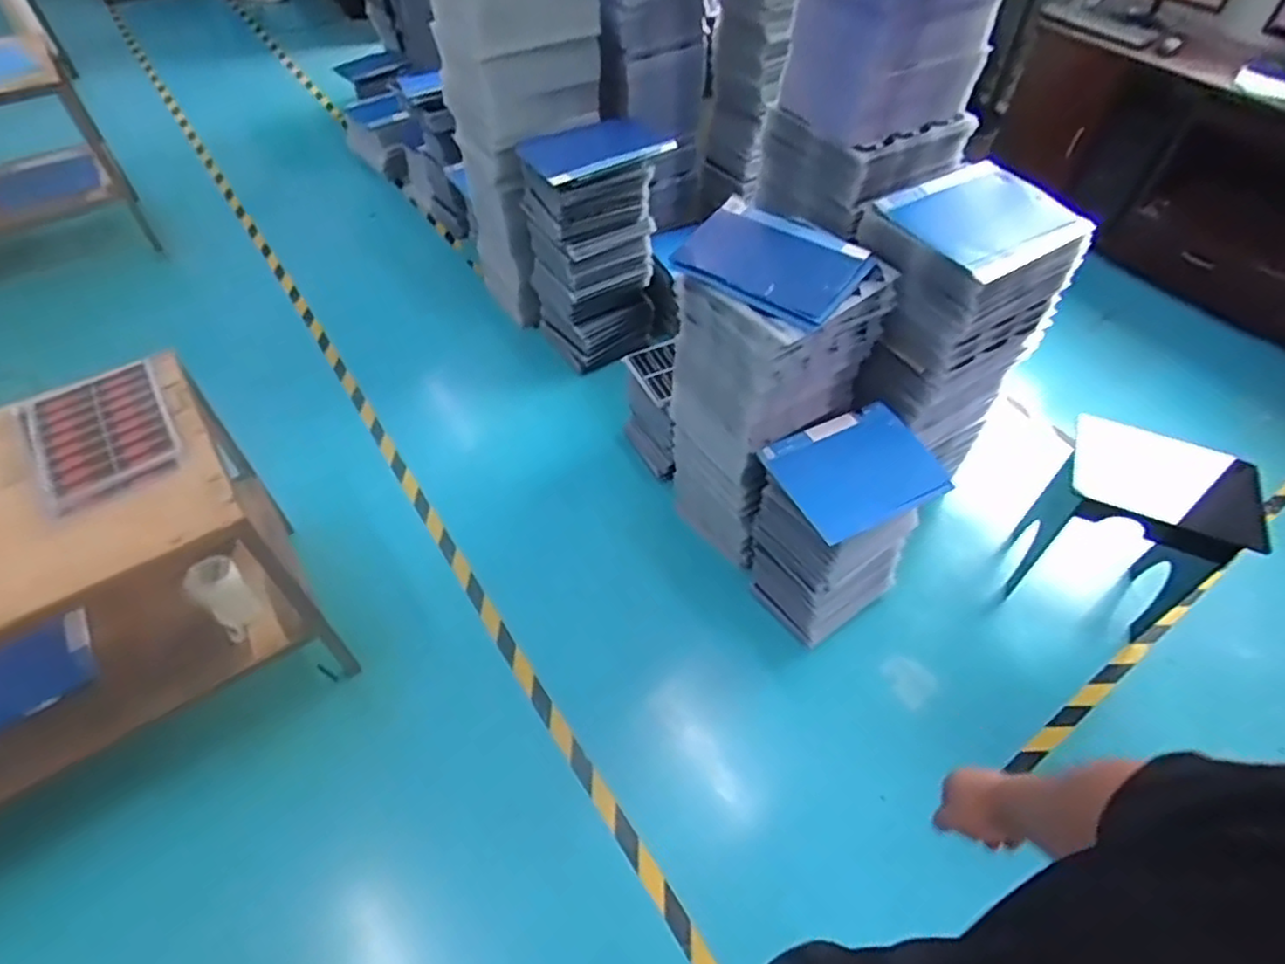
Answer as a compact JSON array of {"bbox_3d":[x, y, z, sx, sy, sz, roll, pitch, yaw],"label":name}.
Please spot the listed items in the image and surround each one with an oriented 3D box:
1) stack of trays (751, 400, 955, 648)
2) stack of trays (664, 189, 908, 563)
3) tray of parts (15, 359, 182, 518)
[{"bbox_3d":[0.433,0.096,1.495,0.297,0.411,0.280,-27,56,-21],"label":"stack of trays"},{"bbox_3d":[0.233,-0.199,1.499,0.298,0.662,0.373,-35,59,-26],"label":"stack of trays"},{"bbox_3d":[-0.913,-0.092,1.151,0.205,0.035,0.296,-31,57,-24],"label":"tray of parts"}]

